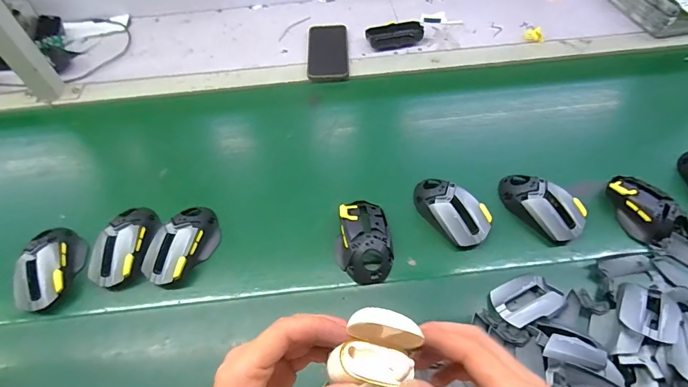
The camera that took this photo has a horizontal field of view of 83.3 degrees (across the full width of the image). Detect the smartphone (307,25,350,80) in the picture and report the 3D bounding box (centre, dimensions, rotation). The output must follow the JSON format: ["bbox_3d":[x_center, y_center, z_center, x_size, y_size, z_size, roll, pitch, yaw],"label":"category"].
[{"bbox_3d":[-0.031,-0.278,0.753,0.075,0.012,0.161,-3,56,1],"label":"smartphone"}]

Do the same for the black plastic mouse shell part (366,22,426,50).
[{"bbox_3d":[0.100,-0.309,0.762,0.108,0.027,0.049,-11,56,-4],"label":"black plastic mouse shell part"}]

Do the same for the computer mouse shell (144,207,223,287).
[{"bbox_3d":[-0.215,0.066,0.517,0.066,0.036,0.115,19,59,15],"label":"computer mouse shell"}]

